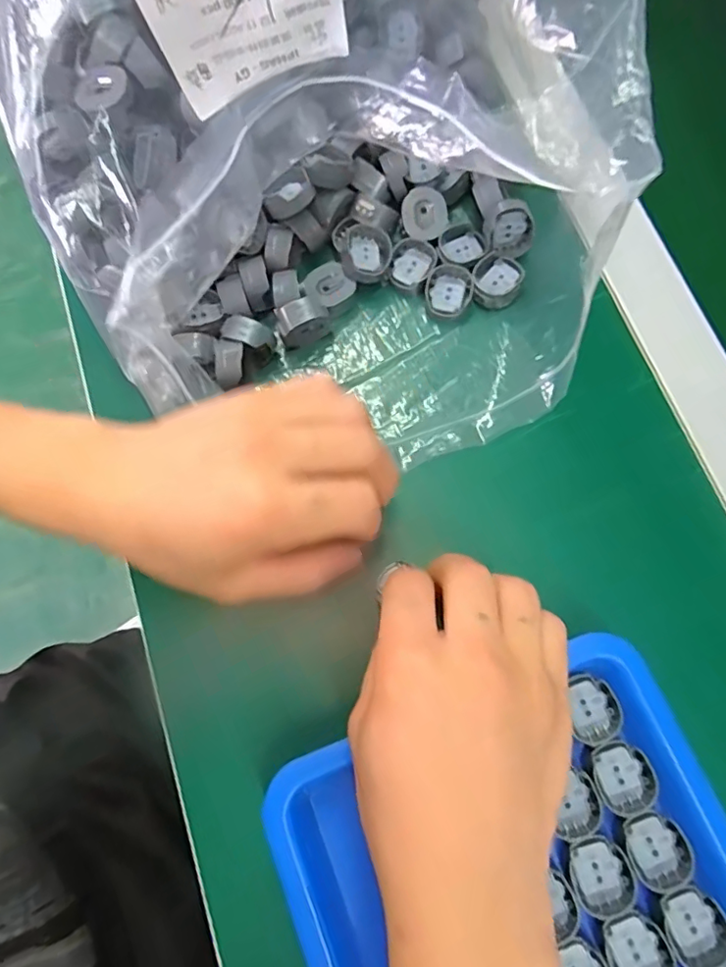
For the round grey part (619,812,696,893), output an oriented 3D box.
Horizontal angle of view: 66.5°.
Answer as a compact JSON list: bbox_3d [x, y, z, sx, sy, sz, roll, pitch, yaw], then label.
[{"bbox_3d":[0.123,0.153,0.231,0.025,0.006,0.027,0,75,2],"label":"round grey part"}]

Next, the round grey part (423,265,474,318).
[{"bbox_3d":[0.047,-0.106,0.304,0.026,0.009,0.026,0,75,2],"label":"round grey part"}]

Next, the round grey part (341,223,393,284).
[{"bbox_3d":[0.002,-0.126,0.303,0.026,0.012,0.031,2,76,2],"label":"round grey part"}]

